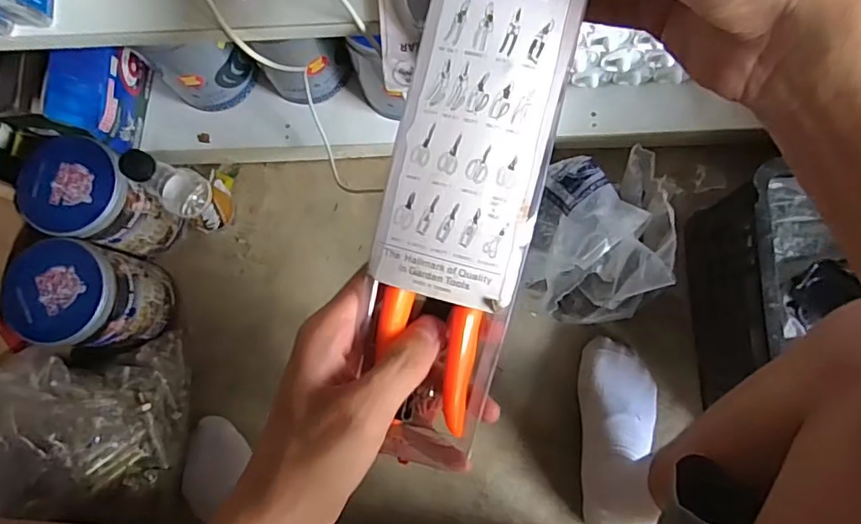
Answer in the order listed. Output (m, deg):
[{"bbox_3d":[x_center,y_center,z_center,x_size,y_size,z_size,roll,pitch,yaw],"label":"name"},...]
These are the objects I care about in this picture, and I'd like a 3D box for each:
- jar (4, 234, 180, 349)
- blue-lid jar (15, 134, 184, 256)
[{"bbox_3d":[-0.397,0.039,0.652,0.116,0.146,0.107,0,80,3],"label":"jar"},{"bbox_3d":[-0.391,-0.071,0.666,0.114,0.145,0.106,0,80,3],"label":"blue-lid jar"}]

